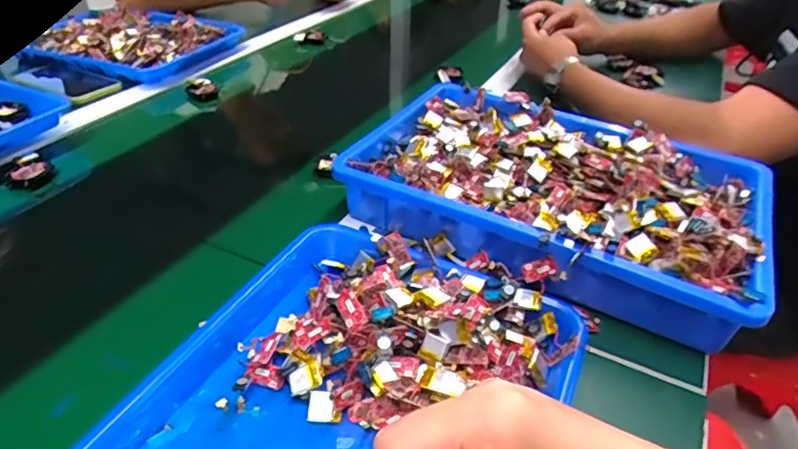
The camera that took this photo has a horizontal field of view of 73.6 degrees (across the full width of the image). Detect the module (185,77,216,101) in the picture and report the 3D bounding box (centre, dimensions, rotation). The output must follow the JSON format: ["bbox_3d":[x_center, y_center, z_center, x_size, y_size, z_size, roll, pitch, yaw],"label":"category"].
[{"bbox_3d":[-0.290,-0.199,0.783,0.041,0.020,0.046,-12,40,-20],"label":"module"}]

